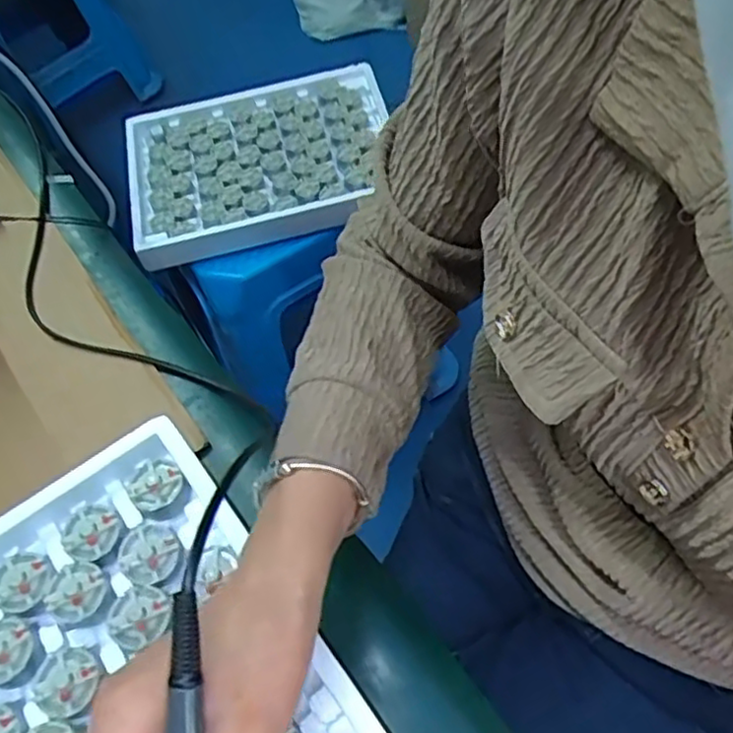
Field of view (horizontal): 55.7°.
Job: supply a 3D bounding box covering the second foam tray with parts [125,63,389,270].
[{"bbox_3d":[-0.135,-0.271,0.907,0.349,0.033,0.249,-17,59,-4],"label":"second foam tray with parts"}]

